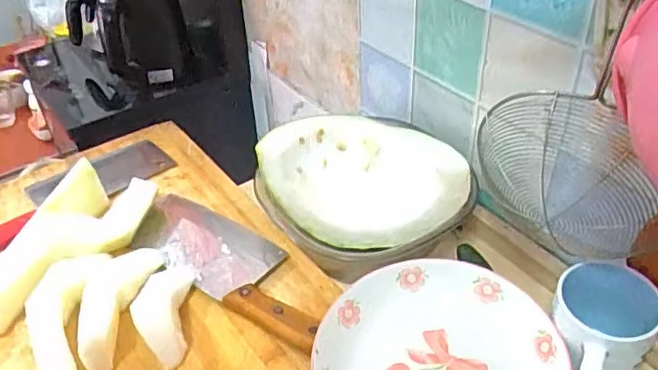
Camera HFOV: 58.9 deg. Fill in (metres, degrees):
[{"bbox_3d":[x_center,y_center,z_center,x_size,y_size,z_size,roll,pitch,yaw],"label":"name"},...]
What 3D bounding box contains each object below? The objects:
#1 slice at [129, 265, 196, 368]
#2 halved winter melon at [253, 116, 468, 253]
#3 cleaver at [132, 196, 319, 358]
[{"bbox_3d":[-0.156,0.116,0.552,0.045,0.034,0.107,-4,39,-1],"label":"slice"},{"bbox_3d":[0.044,-0.011,0.632,0.208,0.101,0.131,8,41,13],"label":"halved winter melon"},{"bbox_3d":[-0.101,0.073,0.601,0.265,0.023,0.095,22,46,28],"label":"cleaver"}]

